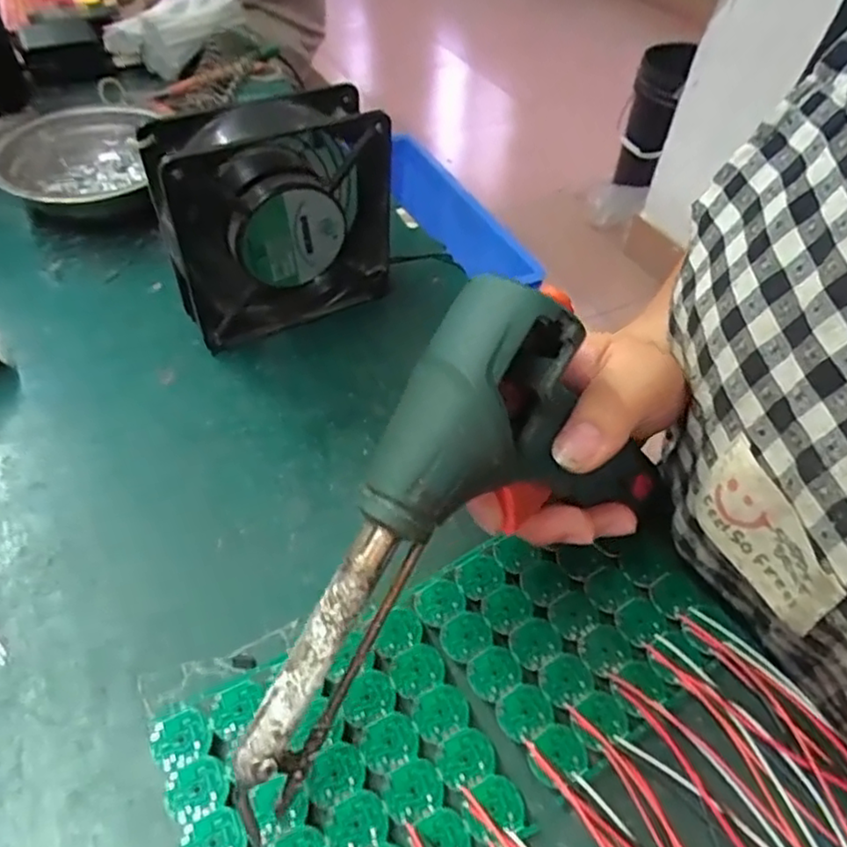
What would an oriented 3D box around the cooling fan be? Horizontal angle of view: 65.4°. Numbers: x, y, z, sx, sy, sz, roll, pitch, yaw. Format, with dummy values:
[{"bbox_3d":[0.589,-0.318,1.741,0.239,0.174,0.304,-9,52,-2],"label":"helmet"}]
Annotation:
[{"bbox_3d":[-0.079,-0.110,0.364,0.118,0.124,0.043,-24,54,-24],"label":"cooling fan"}]

